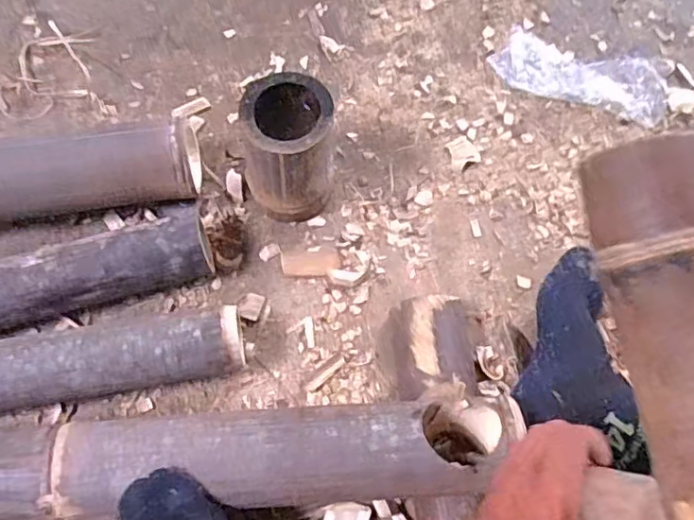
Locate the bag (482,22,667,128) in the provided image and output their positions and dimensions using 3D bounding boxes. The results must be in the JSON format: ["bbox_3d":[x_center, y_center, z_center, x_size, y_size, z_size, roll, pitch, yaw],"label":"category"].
[{"bbox_3d":[0.307,-0.246,0.775,0.221,0.020,0.092,22,71,8],"label":"bag"}]

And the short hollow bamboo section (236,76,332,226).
[{"bbox_3d":[-0.060,-0.115,0.648,0.088,0.139,0.110,2,70,-1],"label":"short hollow bamboo section"}]

